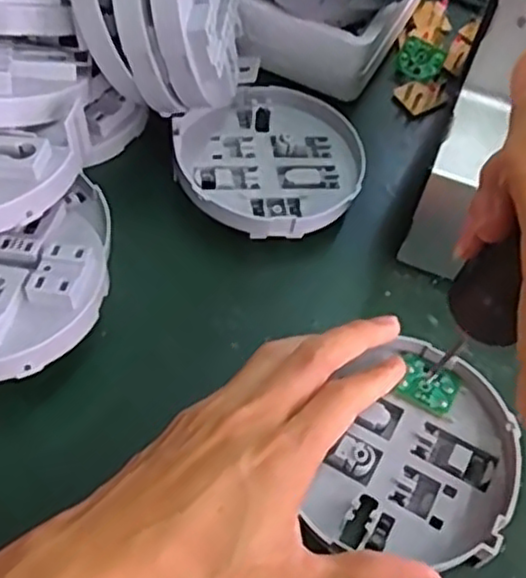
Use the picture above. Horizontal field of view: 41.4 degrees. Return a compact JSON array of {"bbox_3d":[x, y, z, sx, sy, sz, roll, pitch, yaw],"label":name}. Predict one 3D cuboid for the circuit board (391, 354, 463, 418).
[{"bbox_3d":[0.078,0.045,0.329,0.028,0.004,0.024,29,61,13],"label":"circuit board"}]

